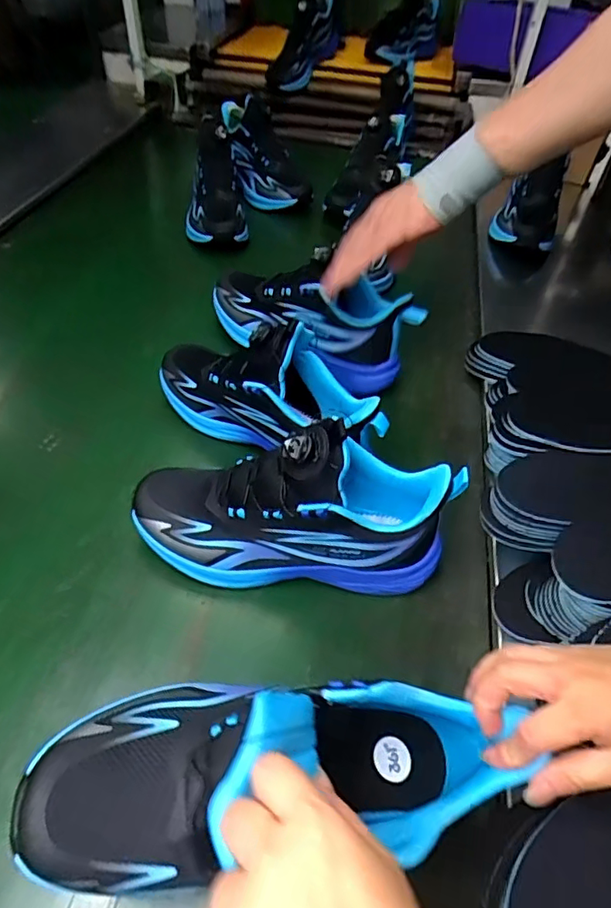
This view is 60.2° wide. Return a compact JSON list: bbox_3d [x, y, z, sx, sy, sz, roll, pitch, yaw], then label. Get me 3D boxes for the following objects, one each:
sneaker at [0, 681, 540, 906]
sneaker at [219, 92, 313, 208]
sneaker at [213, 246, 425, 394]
[{"bbox_3d":[-0.011,0.165,0.293,0.255,0.091,0.091,10,43,-21],"label":"sneaker"},{"bbox_3d":[-0.085,-0.568,0.981,0.097,0.096,0.257,-25,88,-19],"label":"sneaker"},{"bbox_3d":[0.004,-0.174,0.646,0.269,0.130,0.090,28,52,19],"label":"sneaker"}]

